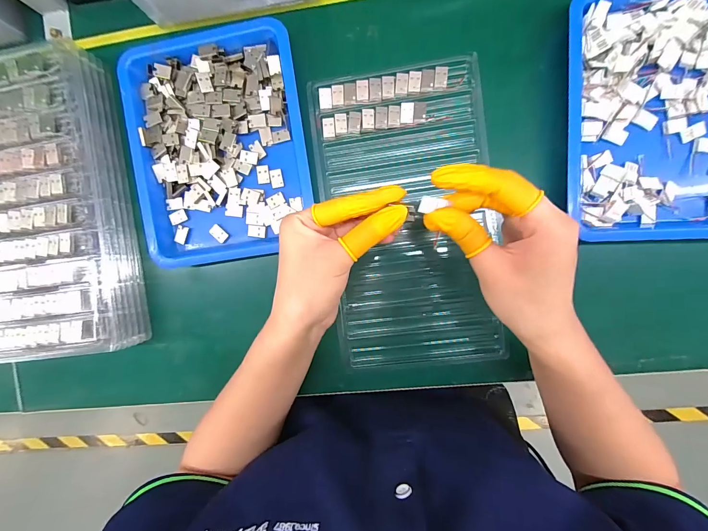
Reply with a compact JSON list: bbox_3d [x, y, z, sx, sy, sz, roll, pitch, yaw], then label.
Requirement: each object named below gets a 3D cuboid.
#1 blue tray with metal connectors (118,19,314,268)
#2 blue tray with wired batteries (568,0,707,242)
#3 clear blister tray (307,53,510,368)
[{"bbox_3d":[-0.132,-0.115,0.320,0.169,0.022,0.215,-8,96,6],"label":"blue tray with metal connectors"},{"bbox_3d":[0.275,-0.135,0.288,0.170,0.036,0.218,-1,96,6],"label":"blue tray with wired batteries"},{"bbox_3d":[0.052,-0.046,0.323,0.162,0.021,0.290,-6,96,6],"label":"clear blister tray"}]

